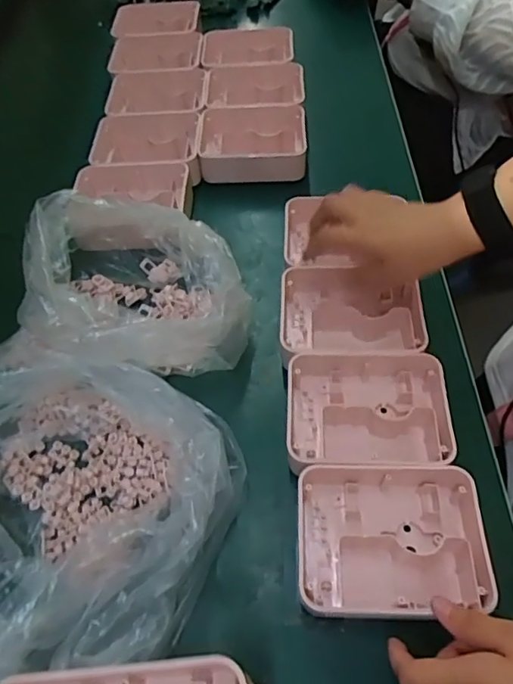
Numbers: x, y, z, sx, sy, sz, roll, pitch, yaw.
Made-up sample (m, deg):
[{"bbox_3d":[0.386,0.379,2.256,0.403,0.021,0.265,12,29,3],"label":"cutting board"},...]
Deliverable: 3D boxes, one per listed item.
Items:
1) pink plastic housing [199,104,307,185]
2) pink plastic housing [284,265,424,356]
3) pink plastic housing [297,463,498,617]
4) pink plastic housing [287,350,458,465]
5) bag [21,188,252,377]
[{"bbox_3d":[-0.005,-0.244,0.631,0.130,0.041,0.098,-2,56,3],"label":"pink plastic housing"},{"bbox_3d":[0.088,-0.018,0.479,0.126,0.048,0.098,-2,56,3],"label":"pink plastic housing"},{"bbox_3d":[0.096,0.143,0.374,0.127,0.041,0.099,0,56,4],"label":"pink plastic housing"},{"bbox_3d":[0.092,0.059,0.432,0.130,0.036,0.105,1,57,5],"label":"pink plastic housing"},{"bbox_3d":[-0.107,-0.053,0.471,0.183,0.092,0.173,-14,57,-5],"label":"bag"}]

